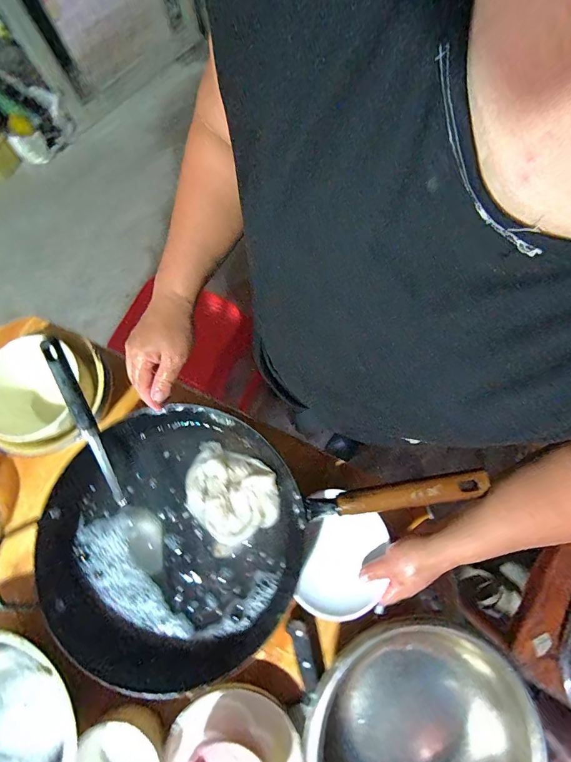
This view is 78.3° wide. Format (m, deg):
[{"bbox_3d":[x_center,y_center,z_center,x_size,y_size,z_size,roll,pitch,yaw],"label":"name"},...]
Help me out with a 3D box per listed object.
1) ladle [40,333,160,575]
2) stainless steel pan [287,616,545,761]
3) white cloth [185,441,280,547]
[{"bbox_3d":[-0.237,0.107,0.467,0.060,0.056,0.335,-17,109,-3],"label":"ladle"},{"bbox_3d":[0.166,0.446,0.448,0.278,0.085,0.299,-15,78,-3],"label":"stainless steel pan"},{"bbox_3d":[-0.081,0.163,0.505,0.141,0.022,0.118,29,79,7],"label":"white cloth"}]

